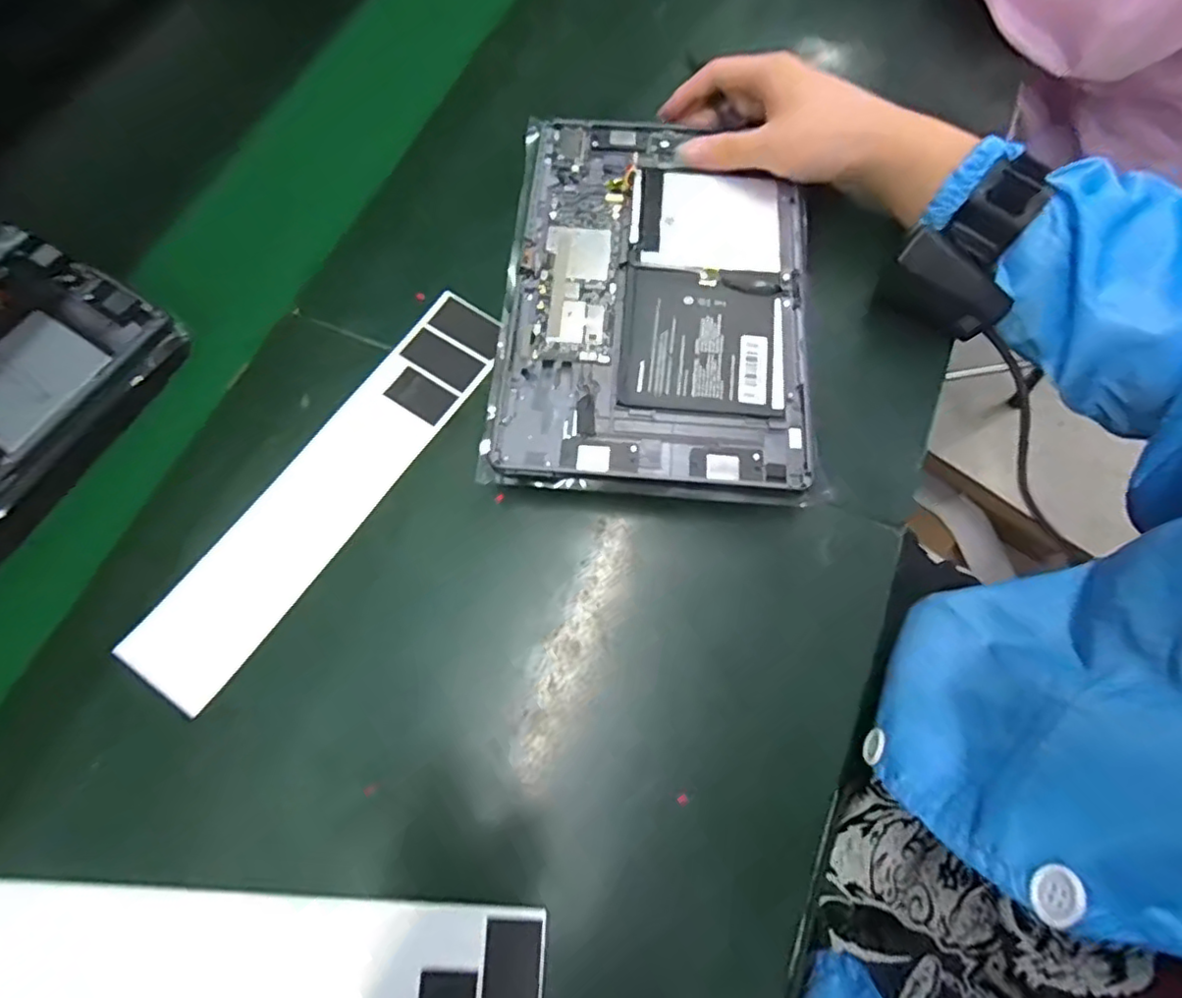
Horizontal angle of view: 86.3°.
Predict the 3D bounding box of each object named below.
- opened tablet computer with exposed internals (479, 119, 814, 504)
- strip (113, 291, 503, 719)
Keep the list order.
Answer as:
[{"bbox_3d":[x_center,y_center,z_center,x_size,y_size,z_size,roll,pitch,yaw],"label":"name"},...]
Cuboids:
[{"bbox_3d":[0.036,-0.123,0.371,0.171,0.009,0.255,5,70,1],"label":"opened tablet computer with exposed internals"},{"bbox_3d":[-0.145,-0.011,0.358,0.055,0.007,0.266,33,73,11],"label":"strip"}]

